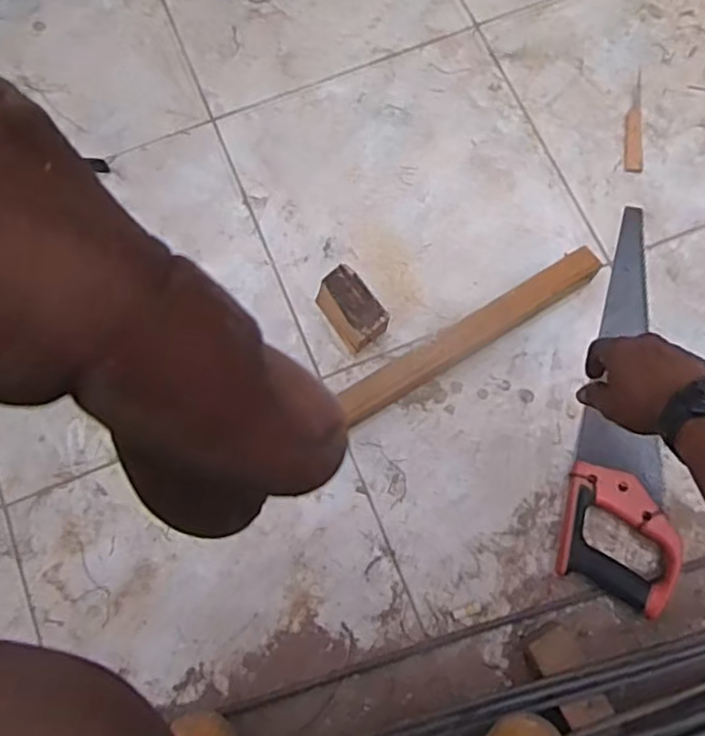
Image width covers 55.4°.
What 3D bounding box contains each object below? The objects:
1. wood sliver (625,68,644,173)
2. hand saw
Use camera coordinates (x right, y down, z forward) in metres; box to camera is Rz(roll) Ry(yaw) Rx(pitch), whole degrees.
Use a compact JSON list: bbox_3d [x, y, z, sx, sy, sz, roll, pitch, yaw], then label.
[{"bbox_3d":[0.376,-0.330,0.895,0.024,0.004,0.153,6,76,3],"label":"wood sliver"},{"bbox_3d":[0.323,0.032,0.788,0.121,0.037,0.468,10,72,4],"label":"hand saw"}]

